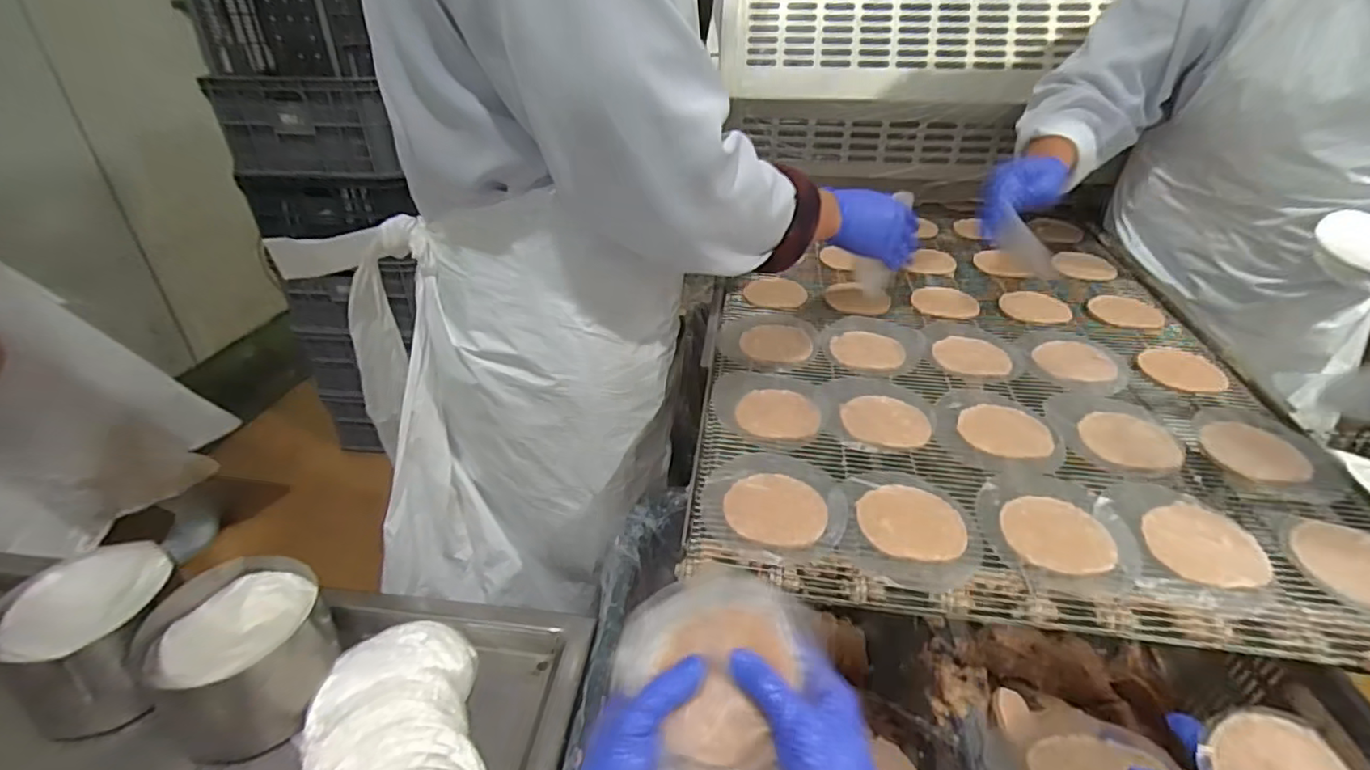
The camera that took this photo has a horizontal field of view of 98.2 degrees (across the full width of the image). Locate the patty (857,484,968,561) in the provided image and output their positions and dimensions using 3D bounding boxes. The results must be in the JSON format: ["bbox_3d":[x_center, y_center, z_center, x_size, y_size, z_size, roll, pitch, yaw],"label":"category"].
[{"bbox_3d":[0.192,0.116,0.506,0.083,0.010,0.073,5,33,7],"label":"patty"}]

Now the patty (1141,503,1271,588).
[{"bbox_3d":[0.422,0.132,0.483,0.080,0.018,0.081,-24,40,-33],"label":"patty"}]

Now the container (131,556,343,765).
[{"bbox_3d":[-0.416,0.256,0.564,0.149,0.103,0.144,21,38,29],"label":"container"}]

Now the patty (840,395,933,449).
[{"bbox_3d":[0.207,0.036,0.613,0.086,0.014,0.066,11,34,16],"label":"patty"}]

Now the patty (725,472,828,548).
[{"bbox_3d":[0.078,0.107,0.514,0.084,0.013,0.071,9,33,13],"label":"patty"}]

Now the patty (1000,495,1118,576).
[{"bbox_3d":[0.309,0.123,0.496,0.081,0.011,0.074,0,32,0],"label":"patty"}]

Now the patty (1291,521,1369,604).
[{"bbox_3d":[0.541,0.146,0.478,0.082,0.016,0.081,-24,40,-33],"label":"patty"}]

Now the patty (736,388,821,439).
[{"bbox_3d":[0.096,0.029,0.621,0.082,0.012,0.072,-2,33,-4],"label":"patty"}]

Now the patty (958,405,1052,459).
[{"bbox_3d":[0.324,0.046,0.600,0.084,0.013,0.067,21,38,29],"label":"patty"}]

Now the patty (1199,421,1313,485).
[{"bbox_3d":[0.543,0.062,0.572,0.076,0.011,0.080,0,32,0],"label":"patty"}]

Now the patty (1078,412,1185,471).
[{"bbox_3d":[0.439,0.056,0.588,0.080,0.013,0.080,0,32,0],"label":"patty"}]

